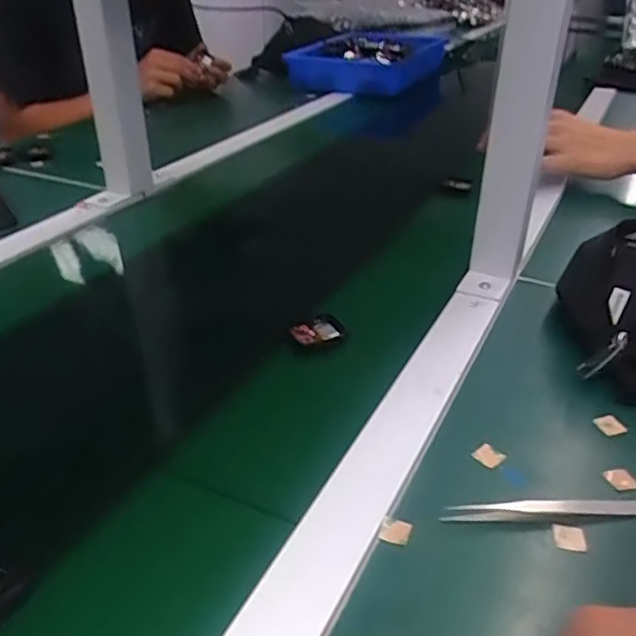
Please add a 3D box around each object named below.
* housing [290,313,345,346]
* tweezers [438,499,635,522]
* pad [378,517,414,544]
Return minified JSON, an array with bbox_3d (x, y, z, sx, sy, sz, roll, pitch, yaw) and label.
[{"bbox_3d":[0.001,0.010,0.495,0.037,0.008,0.037,-1,32,1],"label":"housing"},{"bbox_3d":[0.127,0.105,0.342,0.117,0.014,0.013,-4,32,-5],"label":"tweezers"},{"bbox_3d":[0.042,0.114,0.334,0.016,0.004,0.014,21,53,6],"label":"pad"}]

